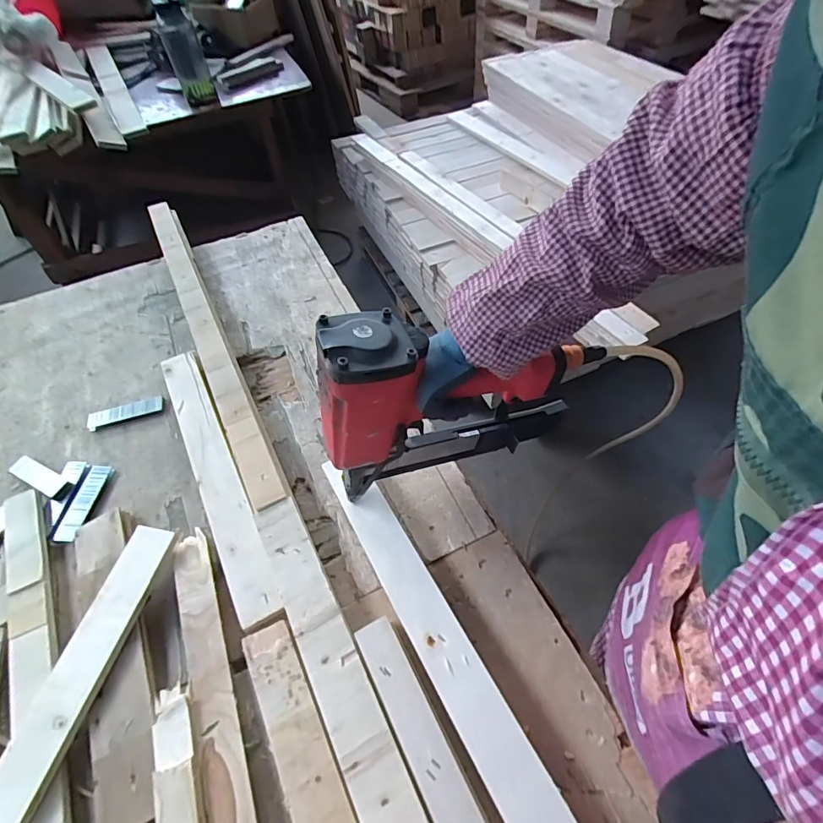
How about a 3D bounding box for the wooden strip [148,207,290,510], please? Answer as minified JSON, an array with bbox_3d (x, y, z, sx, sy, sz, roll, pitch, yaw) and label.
[{"bbox_3d":[-0.335,-0.144,0.762,0.047,0.025,0.721,-26,57,-11],"label":"wooden strip"}]

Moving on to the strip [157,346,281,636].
[{"bbox_3d":[-0.261,0.070,0.627,0.053,0.021,0.435,-25,55,-14],"label":"strip"}]

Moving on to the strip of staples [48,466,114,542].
[{"bbox_3d":[-0.424,0.118,0.610,0.037,0.012,0.105,1,53,5],"label":"strip of staples"}]

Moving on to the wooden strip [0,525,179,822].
[{"bbox_3d":[-0.334,0.272,0.463,0.052,0.022,0.327,8,54,11],"label":"wooden strip"}]

